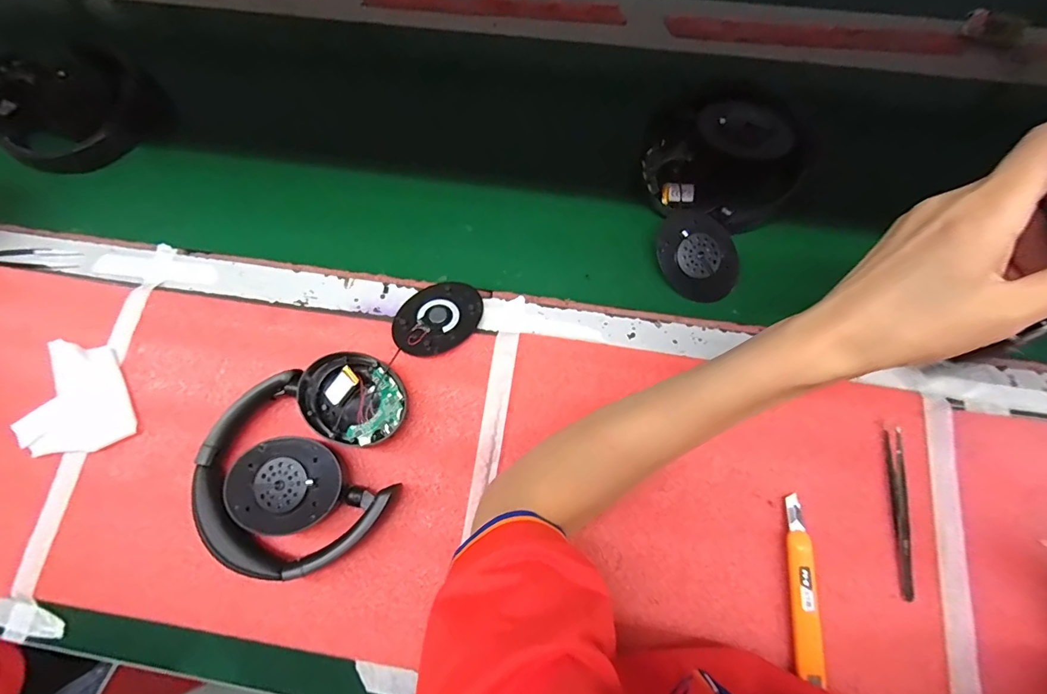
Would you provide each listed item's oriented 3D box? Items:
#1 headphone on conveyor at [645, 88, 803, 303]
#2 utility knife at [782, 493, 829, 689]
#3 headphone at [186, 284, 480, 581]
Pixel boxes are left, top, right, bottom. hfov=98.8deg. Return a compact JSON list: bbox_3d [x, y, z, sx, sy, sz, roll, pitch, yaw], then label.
[{"bbox_3d":[0.181,-0.156,0.437,0.135,0.055,0.205,33,78,10],"label":"headphone on conveyor"},{"bbox_3d":[0.210,0.178,0.336,0.020,0.012,0.124,2,74,3],"label":"utility knife"},{"bbox_3d":[-0.141,0.048,0.375,0.143,0.030,0.278,35,78,11],"label":"headphone"}]

